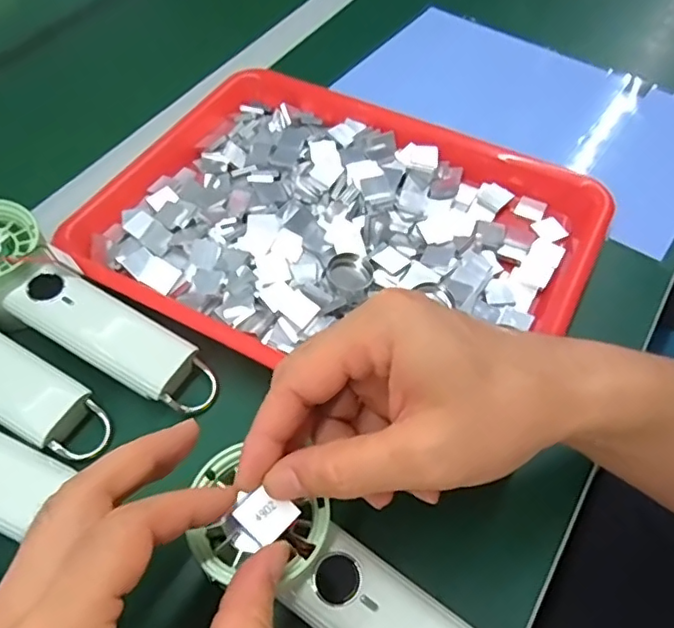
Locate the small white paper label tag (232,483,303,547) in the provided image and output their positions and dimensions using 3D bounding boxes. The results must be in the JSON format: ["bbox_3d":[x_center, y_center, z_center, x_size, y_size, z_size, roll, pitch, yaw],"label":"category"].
[{"bbox_3d":[-0.028,0.081,0.230,0.020,0.004,0.019,44,72,4],"label":"small white paper label tag"}]

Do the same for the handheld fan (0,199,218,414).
[{"bbox_3d":[-0.160,-0.001,0.350,0.192,0.030,0.059,32,61,5],"label":"handheld fan"}]

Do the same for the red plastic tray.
[{"bbox_3d":[0.003,-0.067,0.408,0.334,0.024,0.234,23,59,15],"label":"red plastic tray"}]

